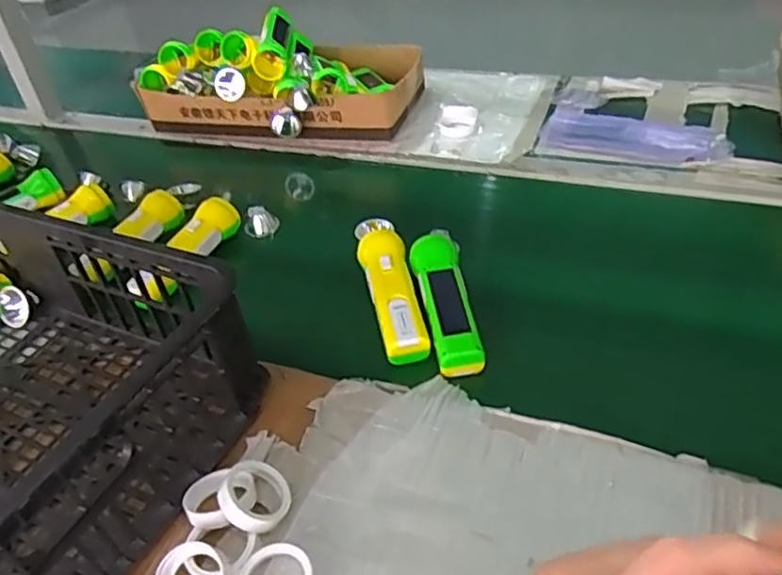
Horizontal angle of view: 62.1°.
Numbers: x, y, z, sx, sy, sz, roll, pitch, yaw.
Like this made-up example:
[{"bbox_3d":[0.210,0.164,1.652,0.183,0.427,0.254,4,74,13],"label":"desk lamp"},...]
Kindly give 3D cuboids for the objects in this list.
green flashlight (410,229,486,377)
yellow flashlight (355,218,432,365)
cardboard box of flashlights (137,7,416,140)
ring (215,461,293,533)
[{"bbox_3d":[0.053,0.010,0.640,0.050,0.052,0.172,-8,39,-1],"label":"green flashlight"},{"bbox_3d":[-0.002,-0.006,0.662,0.045,0.043,0.188,-11,39,-4],"label":"yellow flashlight"},{"bbox_3d":[-0.147,-0.310,0.929,0.365,0.122,0.213,5,41,15],"label":"cardboard box of flashlights"},{"bbox_3d":[-0.102,0.158,0.486,0.055,0.012,0.055,20,54,-29],"label":"ring"}]

